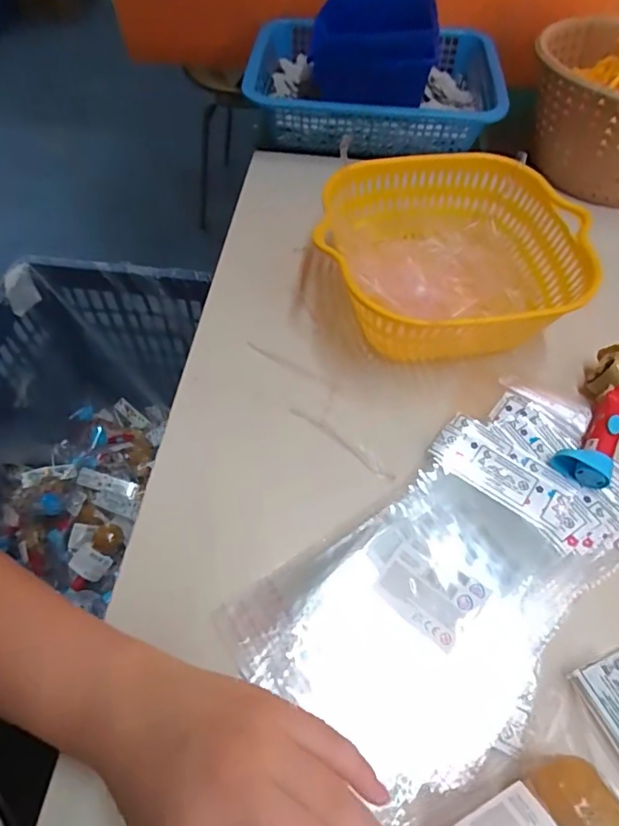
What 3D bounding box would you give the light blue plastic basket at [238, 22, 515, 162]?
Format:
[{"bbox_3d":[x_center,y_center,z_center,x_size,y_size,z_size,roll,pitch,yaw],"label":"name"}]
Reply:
[{"bbox_3d":[0.078,-0.391,0.595,0.288,0.066,0.214,0,58,1],"label":"light blue plastic basket"}]

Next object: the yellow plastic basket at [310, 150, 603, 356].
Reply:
[{"bbox_3d":[0.114,-0.129,0.419,0.208,0.083,0.208,-1,58,1],"label":"yellow plastic basket"}]

